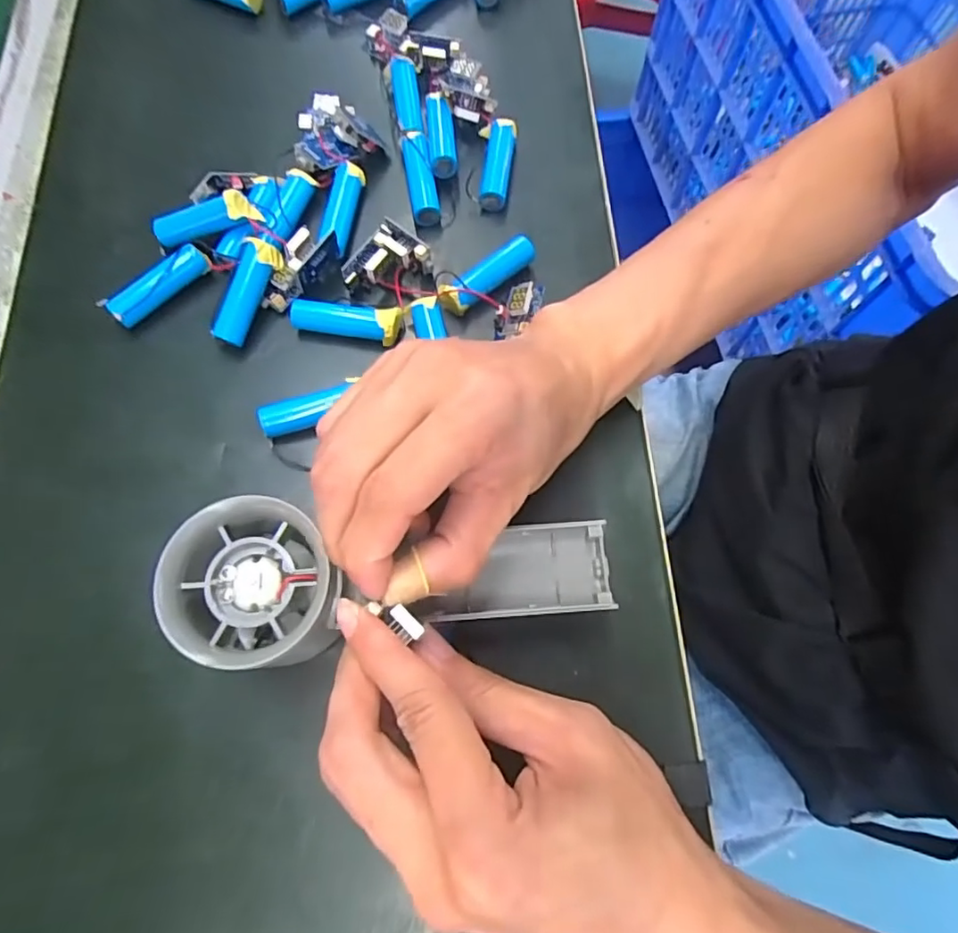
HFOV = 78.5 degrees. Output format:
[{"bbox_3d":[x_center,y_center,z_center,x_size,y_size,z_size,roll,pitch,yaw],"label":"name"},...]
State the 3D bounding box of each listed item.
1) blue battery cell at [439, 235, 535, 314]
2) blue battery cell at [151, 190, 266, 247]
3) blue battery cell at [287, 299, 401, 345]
[{"bbox_3d":[0.005,-0.094,0.291,0.051,0.018,0.016,-36,75,-11],"label":"blue battery cell"},{"bbox_3d":[-0.137,-0.121,0.290,0.056,0.016,0.013,-6,71,18],"label":"blue battery cell"},{"bbox_3d":[-0.065,-0.070,0.284,0.052,0.017,0.014,8,72,3],"label":"blue battery cell"}]

